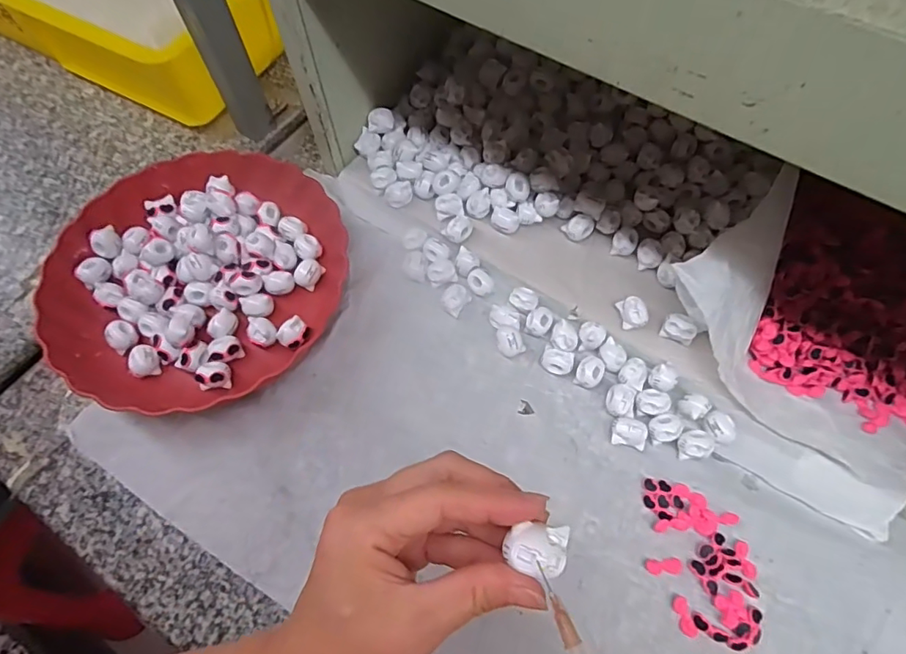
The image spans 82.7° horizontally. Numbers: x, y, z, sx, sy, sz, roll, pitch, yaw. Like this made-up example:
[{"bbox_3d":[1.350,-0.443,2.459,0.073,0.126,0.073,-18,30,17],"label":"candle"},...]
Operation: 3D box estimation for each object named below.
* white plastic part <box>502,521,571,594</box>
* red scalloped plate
[{"bbox_3d":[0.035,0.091,0.208,0.025,0.010,0.020,4,64,3],"label":"white plastic part"},{"bbox_3d":[-0.217,-0.047,0.443,0.223,0.045,0.238,0,64,1],"label":"red scalloped plate"}]

